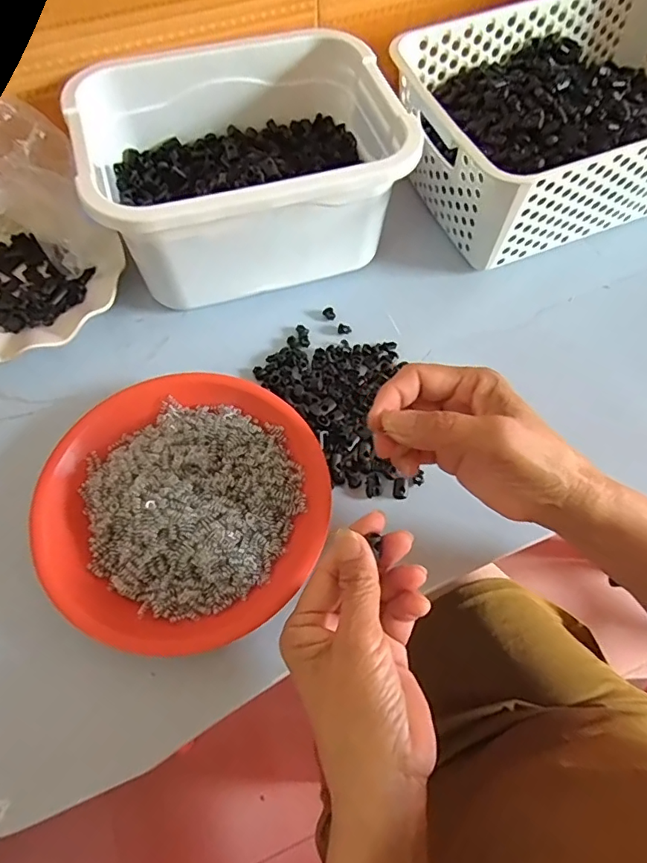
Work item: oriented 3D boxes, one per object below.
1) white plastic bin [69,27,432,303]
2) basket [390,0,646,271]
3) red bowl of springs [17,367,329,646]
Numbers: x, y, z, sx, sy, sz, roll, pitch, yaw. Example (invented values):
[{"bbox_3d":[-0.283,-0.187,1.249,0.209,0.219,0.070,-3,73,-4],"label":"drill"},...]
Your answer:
[{"bbox_3d":[-0.065,-0.222,0.449,0.246,0.111,0.186,-16,65,-8],"label":"white plastic bin"},{"bbox_3d":[0.229,-0.289,0.486,0.305,0.108,0.202,-19,66,-9],"label":"basket"},{"bbox_3d":[-0.097,0.045,0.362,0.196,0.036,0.187,0,64,0],"label":"red bowl of springs"}]

